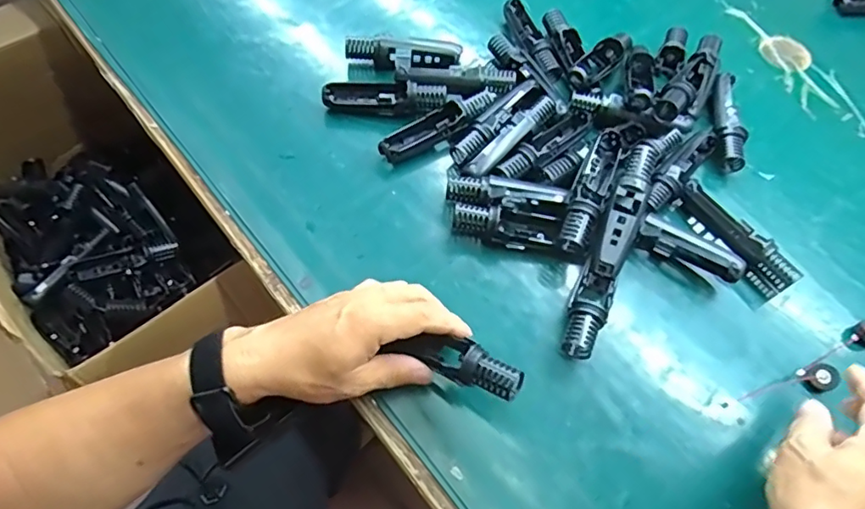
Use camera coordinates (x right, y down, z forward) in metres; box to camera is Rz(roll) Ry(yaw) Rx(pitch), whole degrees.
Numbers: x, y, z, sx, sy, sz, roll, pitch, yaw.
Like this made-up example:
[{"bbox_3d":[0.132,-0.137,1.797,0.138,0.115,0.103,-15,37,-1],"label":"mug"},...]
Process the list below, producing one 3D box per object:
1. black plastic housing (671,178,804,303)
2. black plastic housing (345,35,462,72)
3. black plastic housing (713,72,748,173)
[{"bbox_3d":[0.267,-0.015,0.476,0.025,0.031,0.118,-35,69,-19],"label":"black plastic housing"},{"bbox_3d":[-0.029,-0.209,0.564,0.118,0.036,0.027,-4,62,-4],"label":"black plastic housing"},{"bbox_3d":[0.298,-0.134,0.542,0.033,0.030,0.117,15,63,6],"label":"black plastic housing"}]

